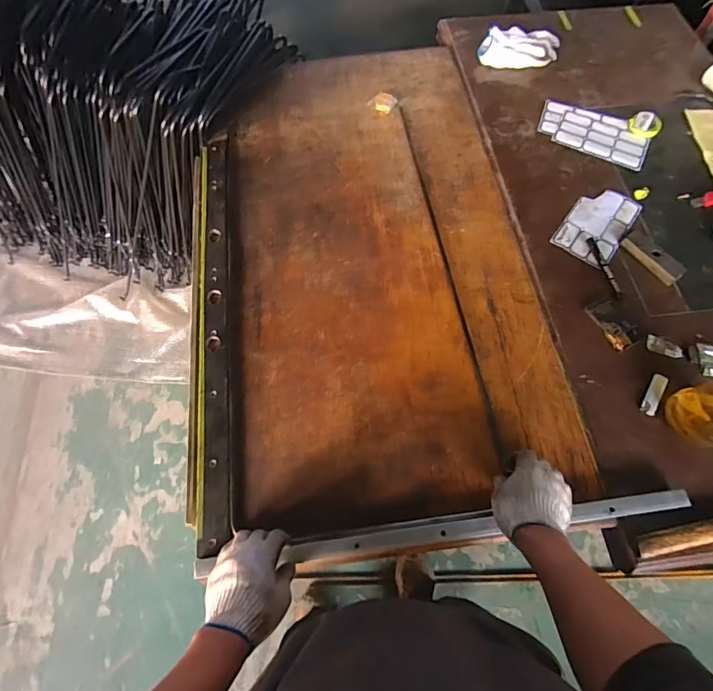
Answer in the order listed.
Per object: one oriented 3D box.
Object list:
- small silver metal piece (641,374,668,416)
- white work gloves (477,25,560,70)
[{"bbox_3d":[0.517,0.085,0.731,0.022,0.012,0.081,31,69,14],"label":"small silver metal piece"},{"bbox_3d":[0.427,-0.780,1.107,0.198,0.054,0.132,16,66,8],"label":"white work gloves"}]

